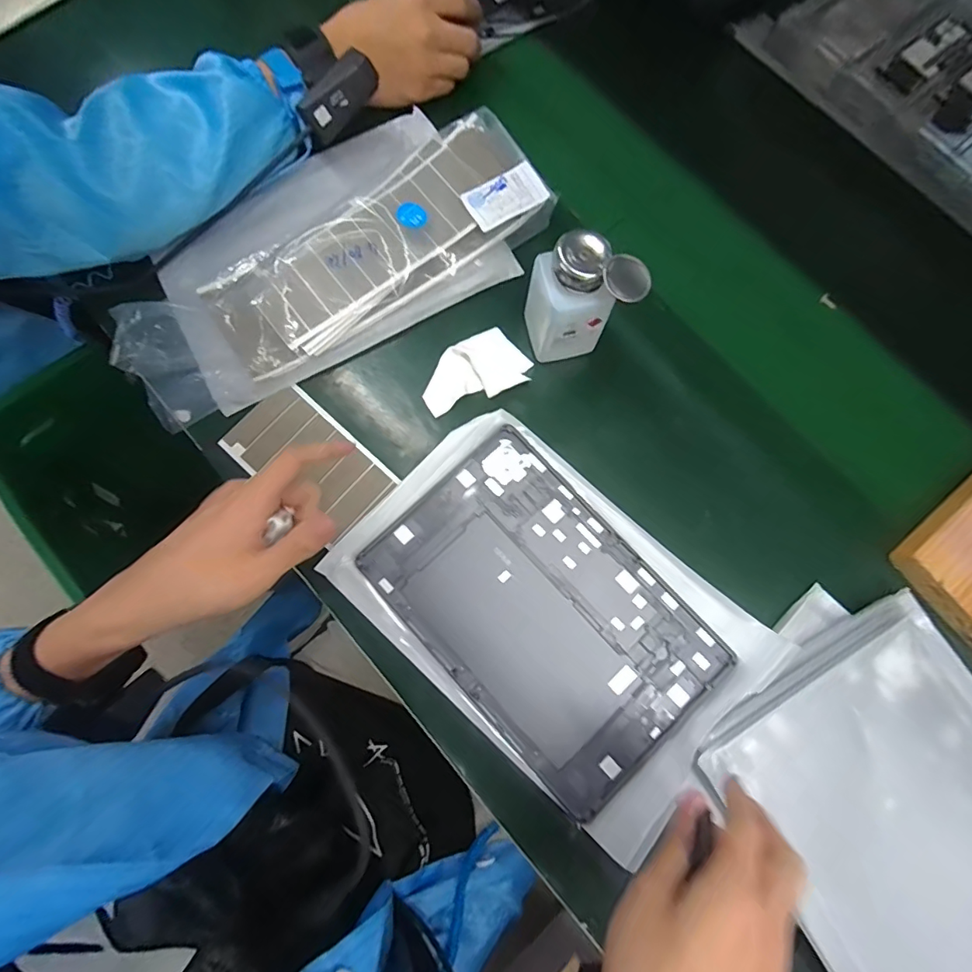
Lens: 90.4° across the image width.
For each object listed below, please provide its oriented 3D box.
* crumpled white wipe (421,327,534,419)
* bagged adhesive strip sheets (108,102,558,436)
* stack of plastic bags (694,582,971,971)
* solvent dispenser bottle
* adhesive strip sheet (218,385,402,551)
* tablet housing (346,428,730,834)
[{"bbox_3d":[-0.011,-0.098,0.409,0.093,0.005,0.054,-24,81,-6],"label":"crumpled white wipe"},{"bbox_3d":[-0.135,-0.206,0.410,0.370,0.042,0.199,-34,82,-7],"label":"bagged adhesive strip sheets"},{"bbox_3d":[0.302,0.246,0.333,0.210,0.039,0.320,-31,81,-7],"label":"stack of plastic bags"},{"bbox_3d":[0.071,-0.140,0.369,0.071,0.102,0.052,-6,79,-2],"label":"solvent dispenser bottle"},{"bbox_3d":[-0.144,-0.020,0.395,0.130,0.006,0.077,42,83,6],"label":"adhesive strip sheet"},{"bbox_3d":[0.044,0.096,0.373,0.166,0.008,0.252,-42,83,-8],"label":"tablet housing"}]

